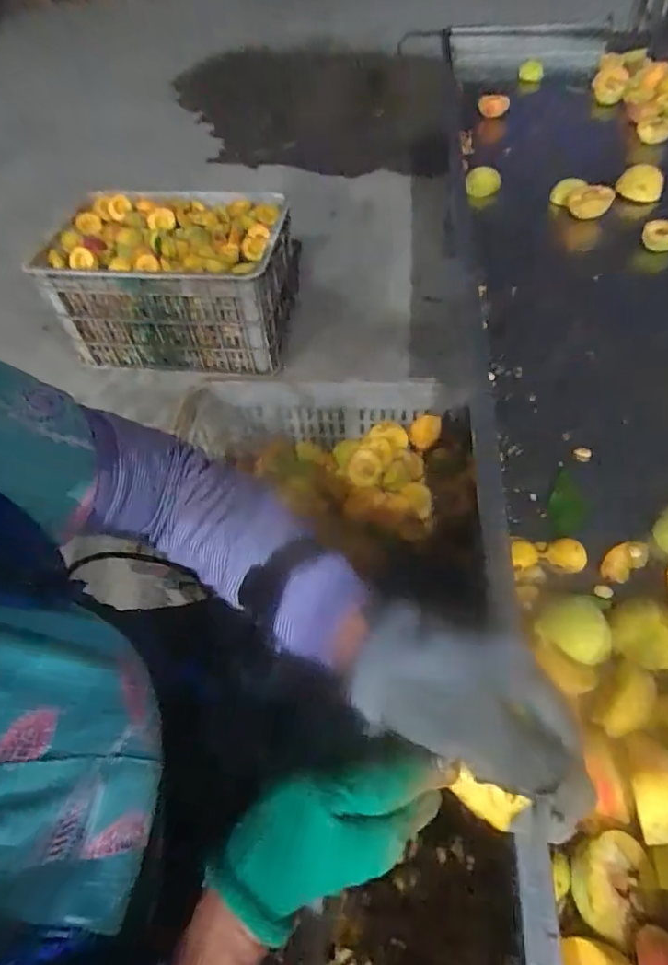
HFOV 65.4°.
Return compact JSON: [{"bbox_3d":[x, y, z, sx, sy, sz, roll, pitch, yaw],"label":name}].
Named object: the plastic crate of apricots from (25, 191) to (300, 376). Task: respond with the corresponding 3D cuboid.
[{"bbox_3d":[-0.354,-0.476,1.225,0.498,0.267,0.348,0,53,5],"label":"plastic crate of apricots"}]

